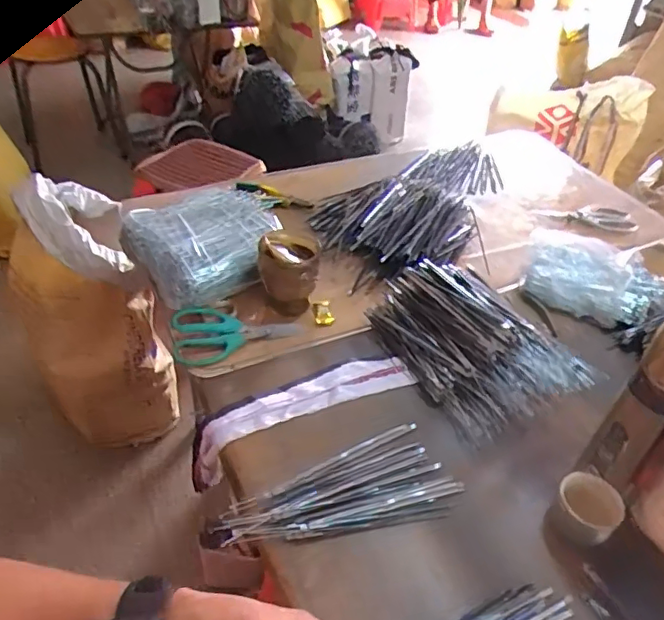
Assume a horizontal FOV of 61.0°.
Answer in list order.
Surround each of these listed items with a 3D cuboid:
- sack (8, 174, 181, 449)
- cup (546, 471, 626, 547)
[{"bbox_3d":[-0.538,0.006,1.267,0.263,0.558,0.351,-17,46,-23],"label":"sack"},{"bbox_3d":[0.262,0.208,0.584,0.062,0.045,0.059,25,45,21],"label":"cup"}]

